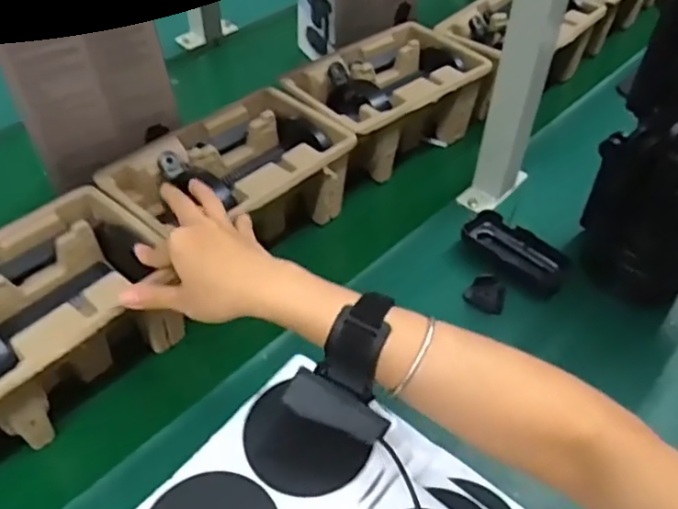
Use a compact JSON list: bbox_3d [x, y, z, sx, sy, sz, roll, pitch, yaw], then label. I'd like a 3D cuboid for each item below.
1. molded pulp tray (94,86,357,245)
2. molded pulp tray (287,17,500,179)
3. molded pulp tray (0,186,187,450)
[{"bbox_3d":[-0.108,-0.070,0.628,0.148,0.095,0.218,35,52,27],"label":"molded pulp tray"},{"bbox_3d":[0.051,-0.185,0.746,0.224,0.103,0.152,-27,52,-29],"label":"molded pulp tray"},{"bbox_3d":[-0.254,0.060,0.507,0.147,0.099,0.225,32,50,25],"label":"molded pulp tray"}]

